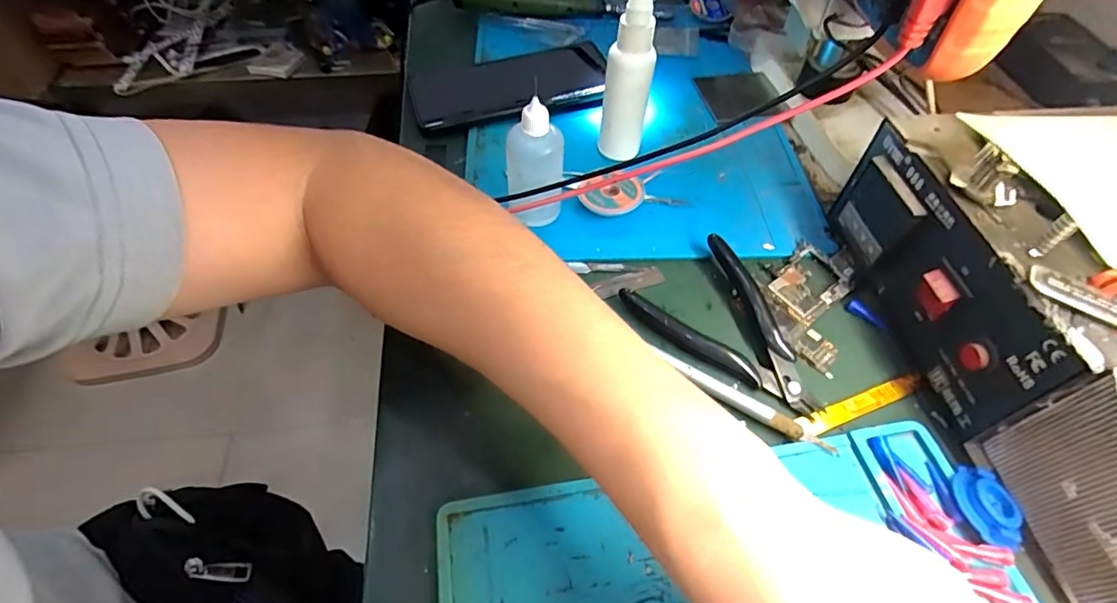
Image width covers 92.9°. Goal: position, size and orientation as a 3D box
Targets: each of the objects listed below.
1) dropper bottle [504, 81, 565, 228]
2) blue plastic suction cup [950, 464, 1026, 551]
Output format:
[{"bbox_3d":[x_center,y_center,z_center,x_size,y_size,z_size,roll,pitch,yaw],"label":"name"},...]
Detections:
[{"bbox_3d":[-0.015,-0.082,0.329,0.034,0.082,0.027,-4,53,-3],"label":"dropper bottle"},{"bbox_3d":[0.198,0.094,0.244,0.027,0.005,0.034,23,56,17],"label":"blue plastic suction cup"}]

